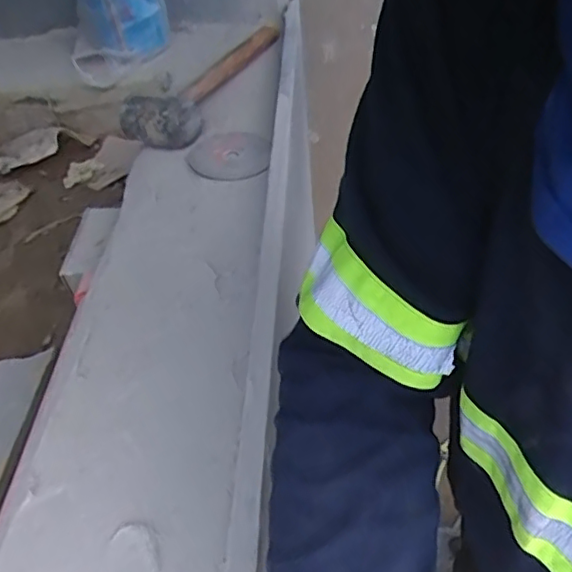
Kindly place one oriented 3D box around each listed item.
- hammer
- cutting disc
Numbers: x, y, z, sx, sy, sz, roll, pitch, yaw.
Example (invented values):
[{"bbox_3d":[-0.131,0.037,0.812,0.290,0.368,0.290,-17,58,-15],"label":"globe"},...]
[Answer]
[{"bbox_3d":[-0.109,-0.310,0.843,0.087,0.050,0.342,11,47,18],"label":"hammer"},{"bbox_3d":[-0.068,-0.160,0.738,0.100,0.007,0.106,-6,43,6],"label":"cutting disc"}]

